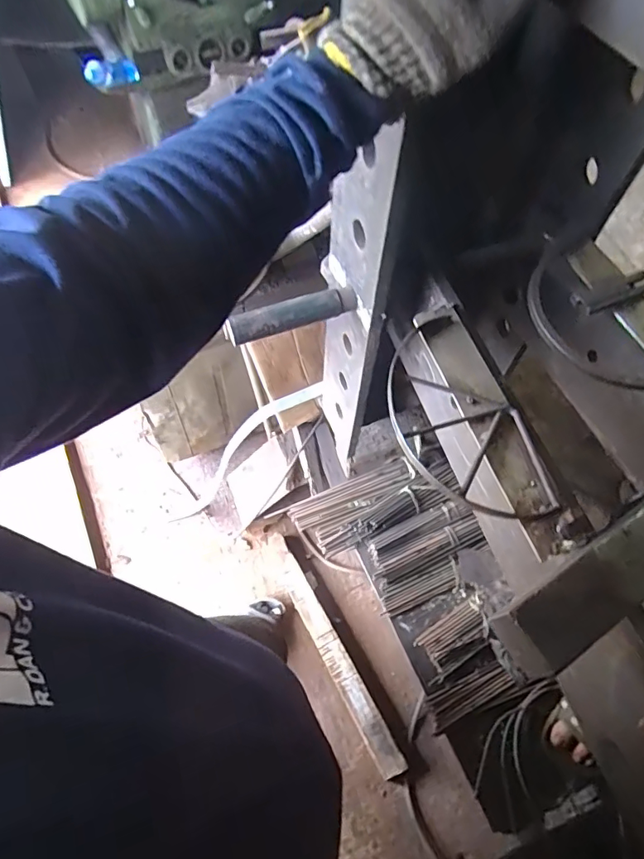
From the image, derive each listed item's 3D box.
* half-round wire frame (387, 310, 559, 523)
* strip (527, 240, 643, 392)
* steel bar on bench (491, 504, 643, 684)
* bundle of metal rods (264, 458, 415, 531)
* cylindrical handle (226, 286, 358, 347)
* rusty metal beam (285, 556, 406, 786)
[{"bbox_3d":[0.128,-0.018,0.473,0.123,0.015,0.234,-10,61,-7],"label":"half-round wire frame"},{"bbox_3d":[0.301,-0.107,0.535,0.106,0.031,0.231,-32,66,-17],"label":"strip"},{"bbox_3d":[0.303,0.066,0.399,0.398,0.028,0.051,-28,65,-16],"label":"steel bar on bench"},{"bbox_3d":[0.057,0.142,1.040,0.306,0.044,0.074,-22,63,-13],"label":"bundle of metal rods"},{"bbox_3d":[-0.035,-0.139,0.595,0.161,0.035,0.028,-18,63,-11],"label":"cylindrical handle"},{"bbox_3d":[0.037,0.591,1.255,0.062,0.057,0.556,-27,64,-15],"label":"rusty metal beam"}]

